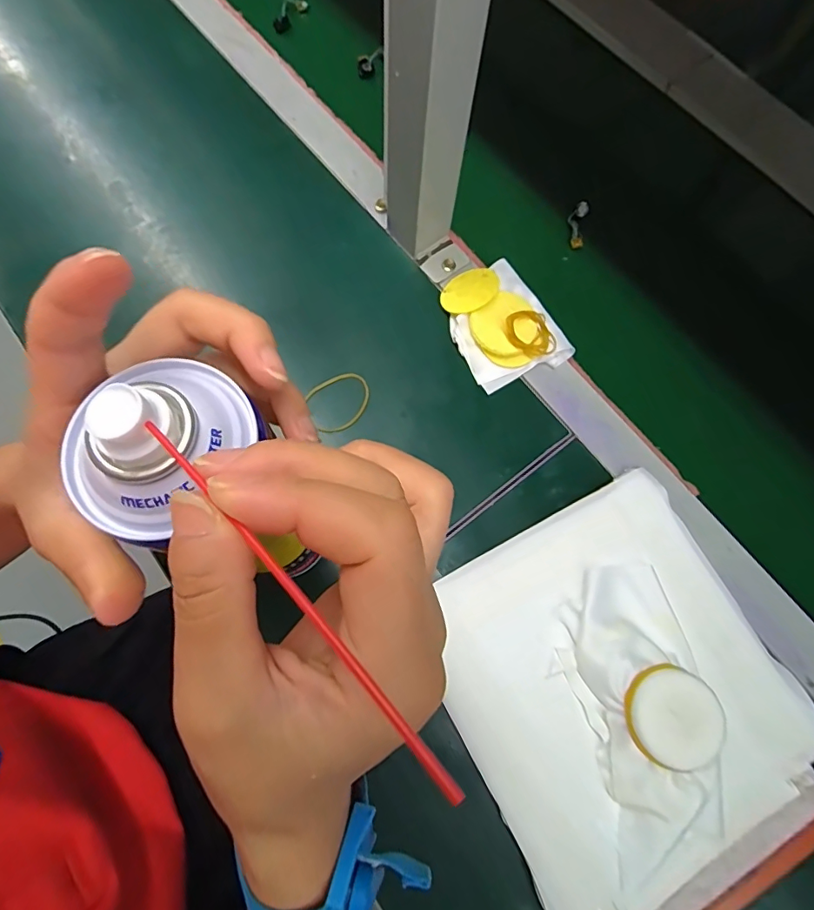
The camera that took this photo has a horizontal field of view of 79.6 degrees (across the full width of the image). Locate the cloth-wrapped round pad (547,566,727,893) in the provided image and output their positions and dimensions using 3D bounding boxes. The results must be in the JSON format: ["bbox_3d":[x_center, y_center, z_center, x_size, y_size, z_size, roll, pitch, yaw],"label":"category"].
[{"bbox_3d":[0.147,0.156,0.302,0.083,0.025,0.164,-13,72,-4],"label":"cloth-wrapped round pad"}]

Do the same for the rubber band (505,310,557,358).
[{"bbox_3d":[0.098,-0.097,0.387,0.035,0.011,0.039,-26,73,-8],"label":"rubber band"}]

